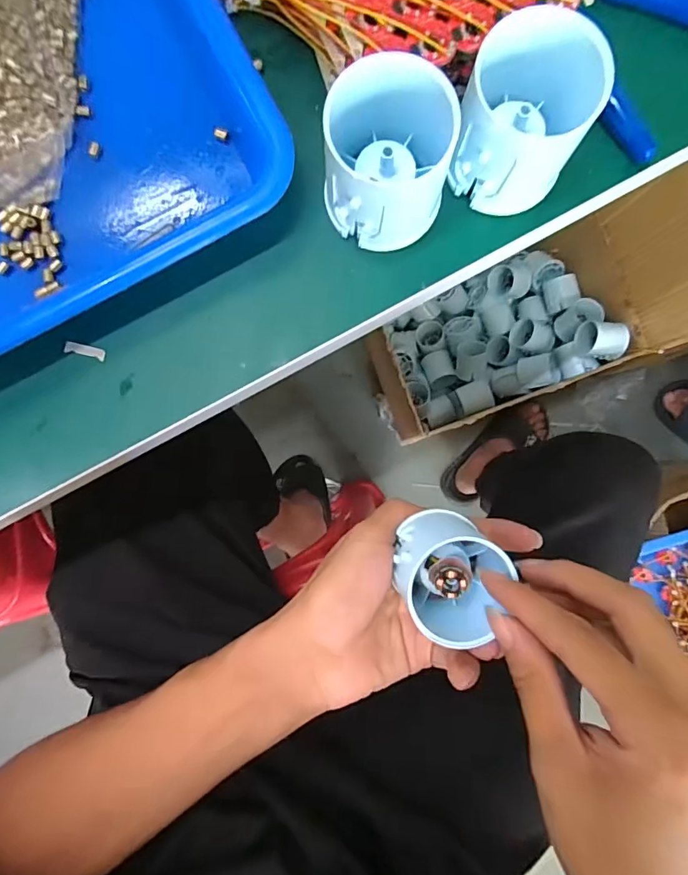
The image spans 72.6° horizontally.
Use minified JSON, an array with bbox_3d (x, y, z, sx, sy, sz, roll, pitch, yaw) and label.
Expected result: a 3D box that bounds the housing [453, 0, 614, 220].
[{"bbox_3d":[0.075,-0.135,0.197,0.050,0.053,0.053,0,87,0],"label":"housing"}]

